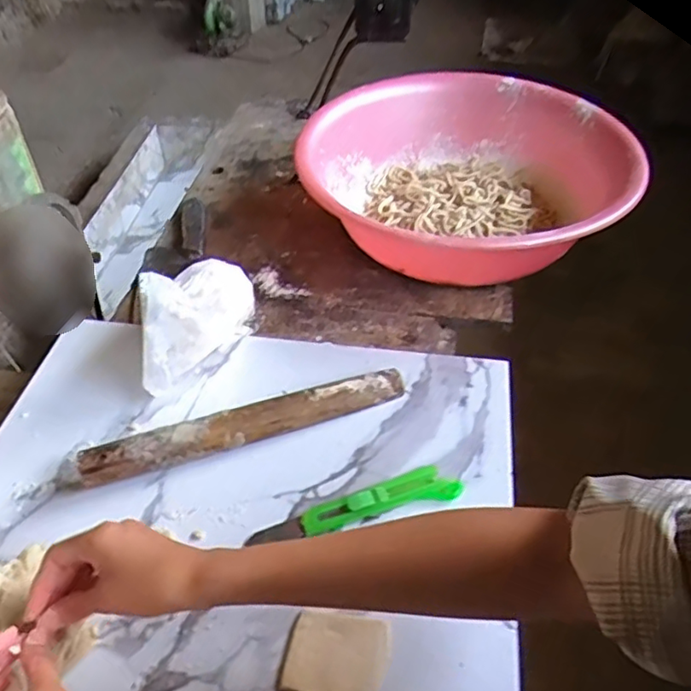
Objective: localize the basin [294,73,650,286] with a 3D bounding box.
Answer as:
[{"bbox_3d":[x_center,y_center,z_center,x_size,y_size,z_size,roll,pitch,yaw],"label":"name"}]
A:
[{"bbox_3d":[0.165,-0.216,0.800,0.380,0.141,0.424,23,48,22],"label":"basin"}]

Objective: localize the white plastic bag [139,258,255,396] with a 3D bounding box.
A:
[{"bbox_3d":[-0.152,-0.038,0.632,0.062,0.123,0.169,12,45,11],"label":"white plastic bag"}]

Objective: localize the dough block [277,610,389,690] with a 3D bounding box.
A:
[{"bbox_3d":[-0.008,0.229,0.452,0.074,0.014,0.058,7,44,7],"label":"dough block"}]

